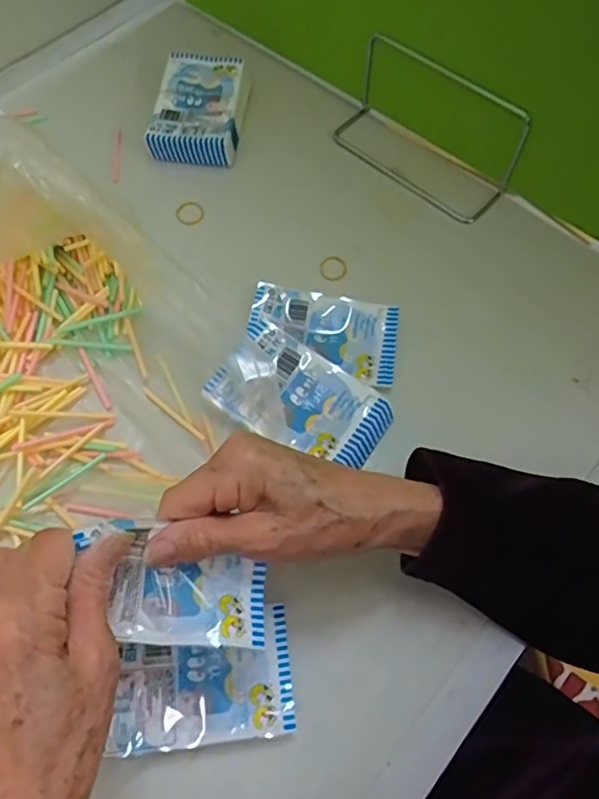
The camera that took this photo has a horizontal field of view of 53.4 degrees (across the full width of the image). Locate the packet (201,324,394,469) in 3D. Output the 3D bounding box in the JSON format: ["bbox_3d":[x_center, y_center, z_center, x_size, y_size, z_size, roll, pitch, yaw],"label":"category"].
[{"bbox_3d":[0.001,0.000,0.386,0.110,0.016,0.069,37,69,14],"label":"packet"}]

